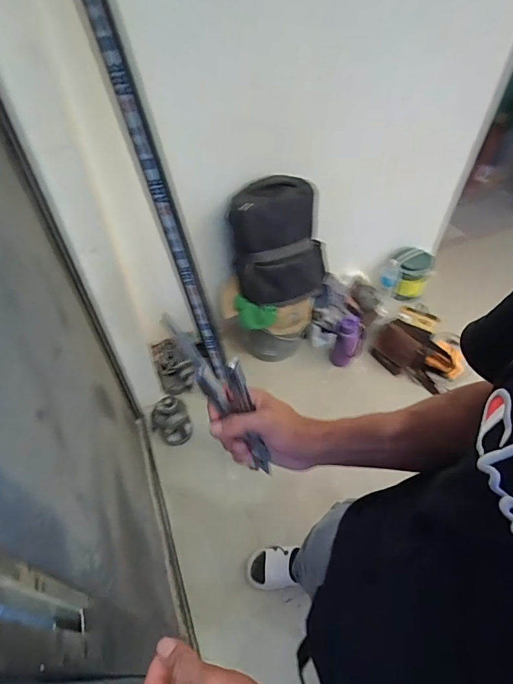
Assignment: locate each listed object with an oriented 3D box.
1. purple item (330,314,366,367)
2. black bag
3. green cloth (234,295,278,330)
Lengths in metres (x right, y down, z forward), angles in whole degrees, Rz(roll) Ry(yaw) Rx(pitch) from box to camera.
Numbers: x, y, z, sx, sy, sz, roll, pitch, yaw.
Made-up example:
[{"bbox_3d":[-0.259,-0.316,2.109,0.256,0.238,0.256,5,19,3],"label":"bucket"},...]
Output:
[{"bbox_3d":[0.381,0.002,1.608,0.118,0.244,0.098,16,50,14],"label":"purple item"},{"bbox_3d":[0.086,-0.347,1.378,0.343,0.354,0.222,-7,49,-6],"label":"black bag"},{"bbox_3d":[-0.010,-0.101,1.430,0.169,0.084,0.089,11,49,10],"label":"green cloth"}]

